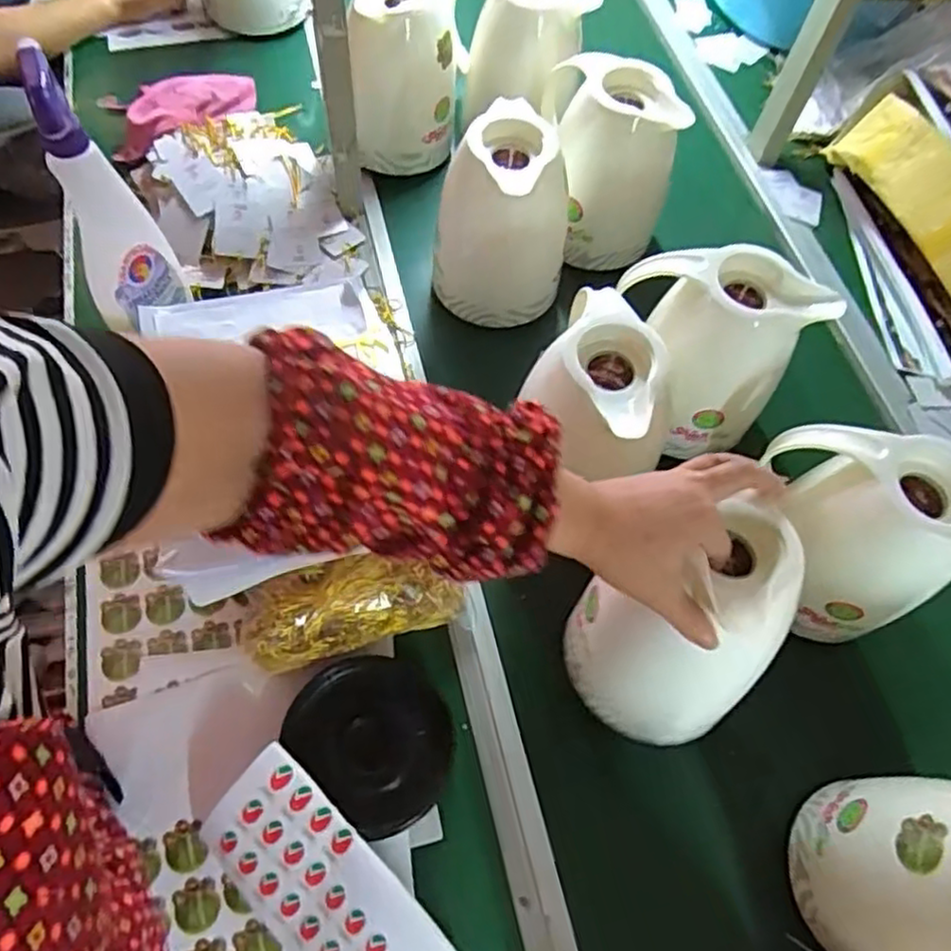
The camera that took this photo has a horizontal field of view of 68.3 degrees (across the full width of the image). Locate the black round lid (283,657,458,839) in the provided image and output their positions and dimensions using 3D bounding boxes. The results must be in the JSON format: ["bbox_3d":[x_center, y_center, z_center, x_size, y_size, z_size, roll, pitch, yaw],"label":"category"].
[{"bbox_3d":[-0.078,0.212,0.574,0.130,0.018,0.116,40,67,17],"label":"black round lid"}]

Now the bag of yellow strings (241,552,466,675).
[{"bbox_3d":[-0.101,0.111,0.587,0.174,0.069,0.057,-15,64,-11],"label":"bag of yellow strings"}]

